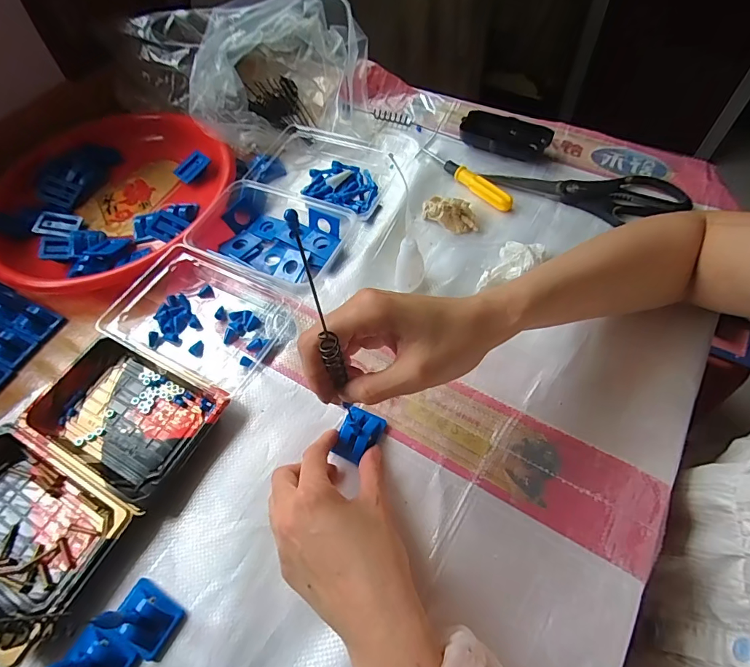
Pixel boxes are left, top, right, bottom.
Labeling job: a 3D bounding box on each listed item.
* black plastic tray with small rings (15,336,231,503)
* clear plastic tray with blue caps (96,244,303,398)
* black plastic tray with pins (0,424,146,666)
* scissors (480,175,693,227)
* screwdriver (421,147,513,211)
[{"bbox_3d":[-0.223,0.070,0.372,0.163,0.022,0.105,22,63,16],"label":"black plastic tray with small rings"},{"bbox_3d":[-0.174,-0.019,0.417,0.170,0.030,0.121,22,63,17],"label":"clear plastic tray with blue caps"},{"bbox_3d":[-0.280,0.151,0.328,0.157,0.023,0.116,25,64,18],"label":"black plastic tray with pins"},{"bbox_3d":[0.235,-0.153,0.471,0.210,0.012,0.067,6,59,8],"label":"scissors"},{"bbox_3d":[0.107,-0.189,0.501,0.017,0.017,0.140,-34,62,-16],"label":"screwdriver"}]

